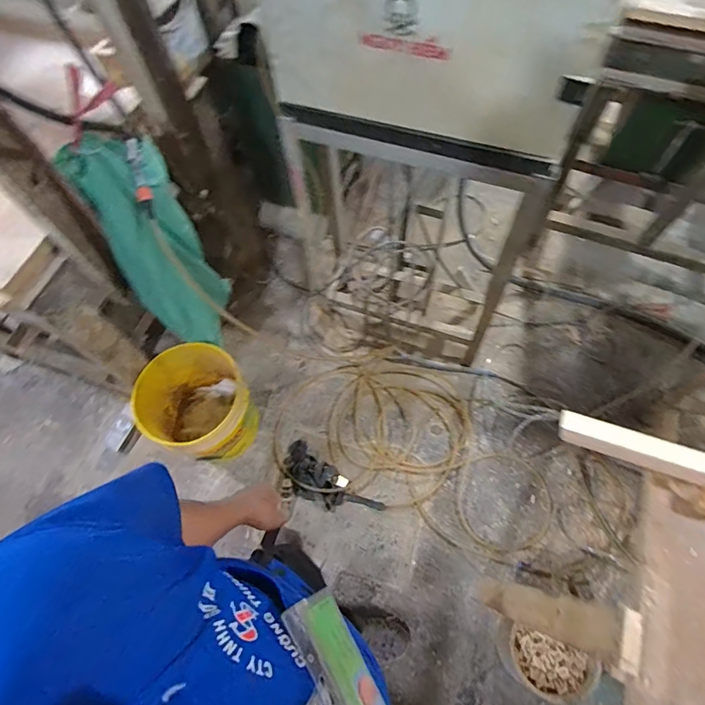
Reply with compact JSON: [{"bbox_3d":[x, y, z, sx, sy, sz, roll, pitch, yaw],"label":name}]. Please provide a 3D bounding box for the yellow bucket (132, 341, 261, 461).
[{"bbox_3d":[-0.472,0.193,1.434,0.283,0.384,0.291,-1,64,3],"label":"yellow bucket"}]

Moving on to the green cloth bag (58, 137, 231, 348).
[{"bbox_3d":[-0.485,-0.250,1.144,0.182,0.671,0.186,-18,65,-5],"label":"green cloth bag"}]

